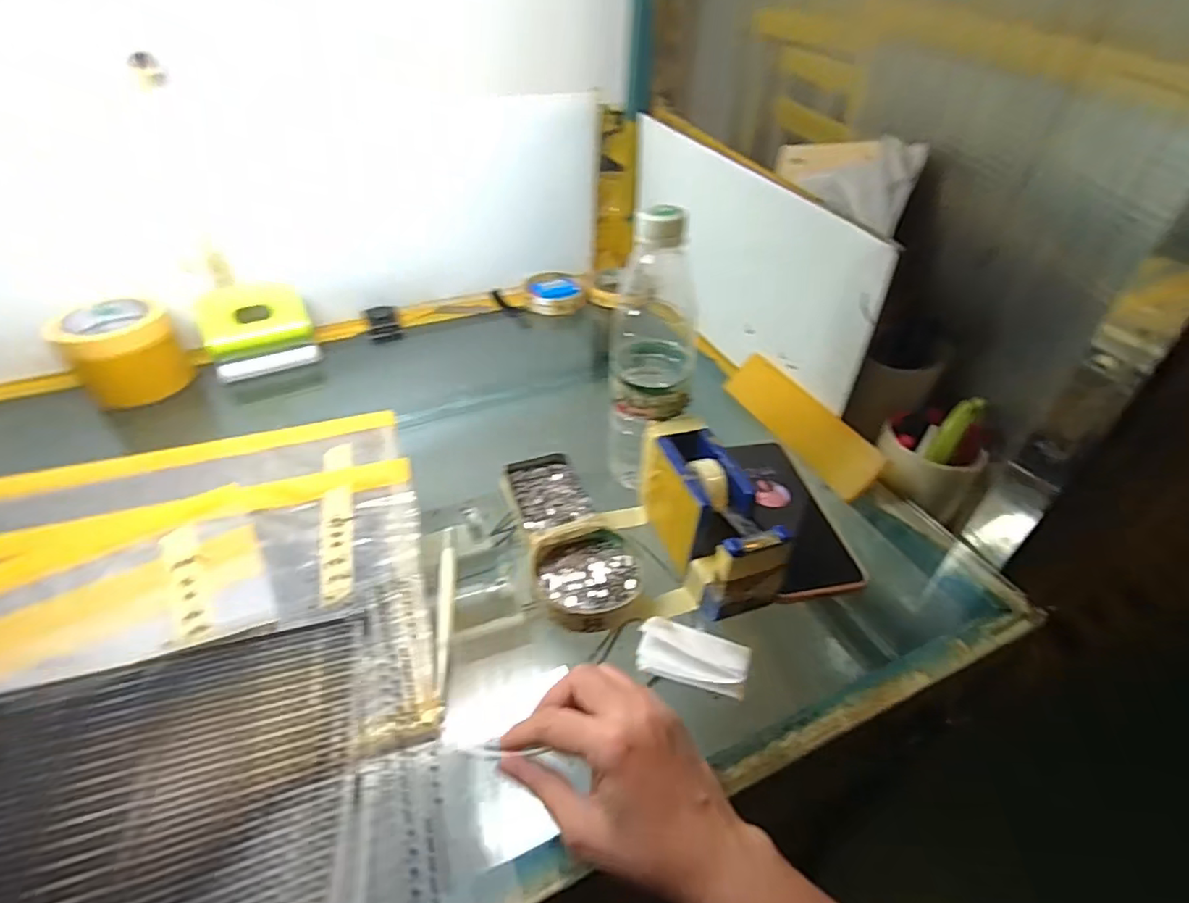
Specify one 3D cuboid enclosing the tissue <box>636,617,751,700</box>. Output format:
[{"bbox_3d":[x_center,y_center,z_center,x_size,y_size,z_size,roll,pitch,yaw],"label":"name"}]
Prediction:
[{"bbox_3d":[0.064,0.127,0.371,0.068,0.015,0.036,13,41,13],"label":"tissue"}]

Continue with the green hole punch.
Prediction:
[{"bbox_3d":[-0.360,-0.134,0.623,0.101,0.073,0.049,-20,45,-24],"label":"green hole punch"}]

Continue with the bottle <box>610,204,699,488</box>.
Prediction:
[{"bbox_3d":[0.044,-0.073,0.440,0.062,0.211,0.061,5,40,4],"label":"bottle"}]

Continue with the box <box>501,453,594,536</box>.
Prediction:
[{"bbox_3d":[-0.037,0.036,0.476,0.063,0.018,0.089,-13,42,-17],"label":"box"}]

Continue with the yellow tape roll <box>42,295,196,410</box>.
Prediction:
[{"bbox_3d":[-0.484,-0.104,0.601,0.091,0.092,0.091,30,48,29],"label":"yellow tape roll"}]

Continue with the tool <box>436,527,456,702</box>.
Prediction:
[{"bbox_3d":[-0.102,0.105,0.402,0.011,0.006,0.133,-4,40,-7],"label":"tool"}]

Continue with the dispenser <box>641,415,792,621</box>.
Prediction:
[{"bbox_3d":[0.078,0.046,0.417,0.049,0.078,0.131,-12,42,-15],"label":"dispenser"}]

